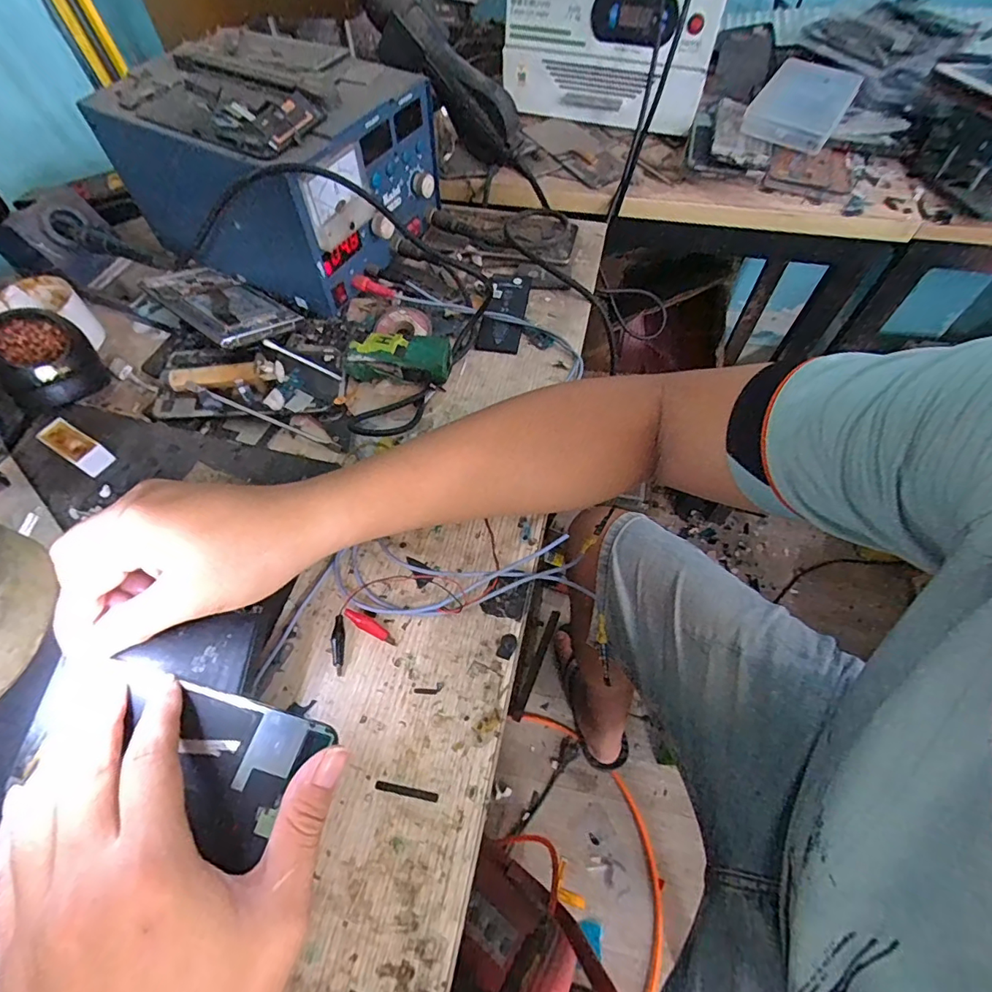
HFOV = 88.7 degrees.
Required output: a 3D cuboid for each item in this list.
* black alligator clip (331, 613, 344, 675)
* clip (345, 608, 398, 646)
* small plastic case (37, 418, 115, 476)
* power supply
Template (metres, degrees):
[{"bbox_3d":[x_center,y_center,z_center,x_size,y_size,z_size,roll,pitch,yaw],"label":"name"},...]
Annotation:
[{"bbox_3d":[-0.102,0.096,0.328,0.008,0.007,0.036,-2,60,-1],"label":"black alligator clip"},{"bbox_3d":[-0.082,0.085,0.333,0.040,0.006,0.009,24,63,14],"label":"clip"},{"bbox_3d":[-0.311,-0.037,0.375,0.051,0.016,0.021,27,64,16],"label":"small plastic case"},{"bbox_3d":[-0.191,-0.308,0.470,0.244,0.141,0.194,24,63,13],"label":"power supply"}]

